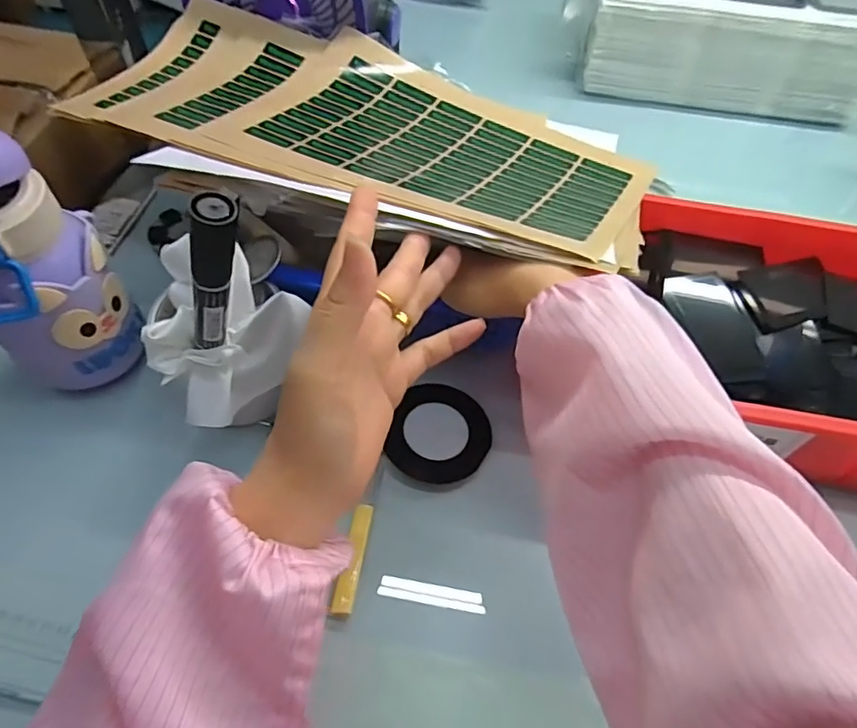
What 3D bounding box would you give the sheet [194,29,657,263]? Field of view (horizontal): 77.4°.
[{"bbox_3d":[0.009,-0.162,0.389,0.282,0.042,0.188,22,57,12],"label":"sheet"}]

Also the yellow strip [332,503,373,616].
[{"bbox_3d":[-0.048,0.124,0.342,0.012,0.007,0.067,9,56,3],"label":"yellow strip"}]

